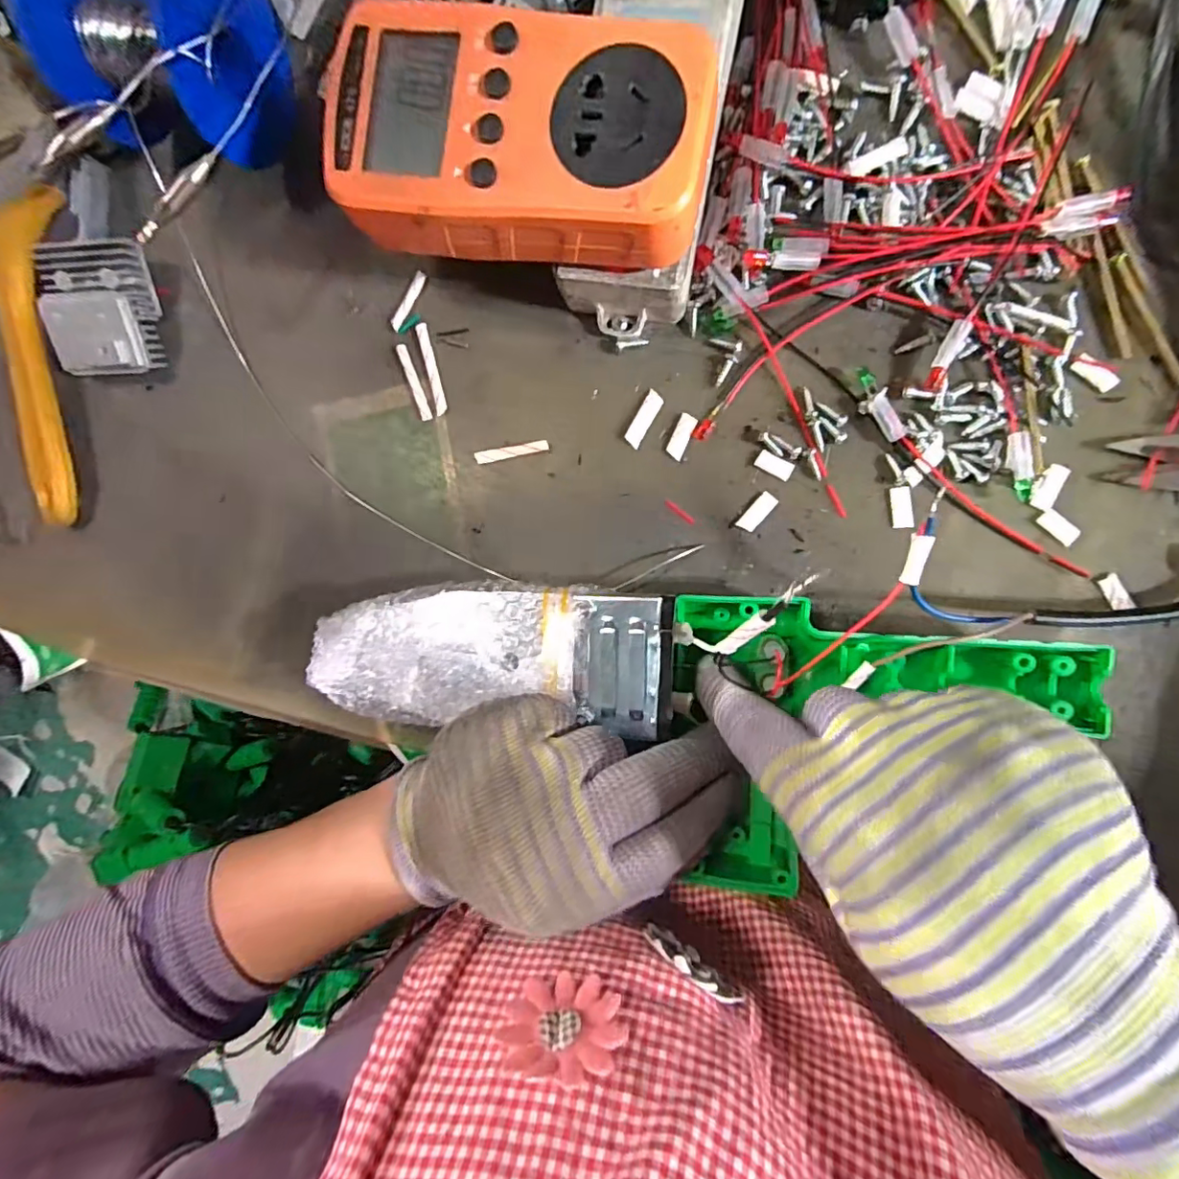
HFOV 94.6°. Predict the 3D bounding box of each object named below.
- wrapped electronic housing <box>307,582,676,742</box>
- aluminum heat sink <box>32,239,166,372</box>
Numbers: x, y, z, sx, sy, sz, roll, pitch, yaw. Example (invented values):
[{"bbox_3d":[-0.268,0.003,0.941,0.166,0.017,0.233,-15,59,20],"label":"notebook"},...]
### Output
[{"bbox_3d":[-0.040,0.029,0.219,0.142,0.025,0.058,0,95,8],"label":"wrapped electronic housing"},{"bbox_3d":[-0.228,-0.131,0.251,0.048,0.019,0.057,3,96,7],"label":"aluminum heat sink"}]

